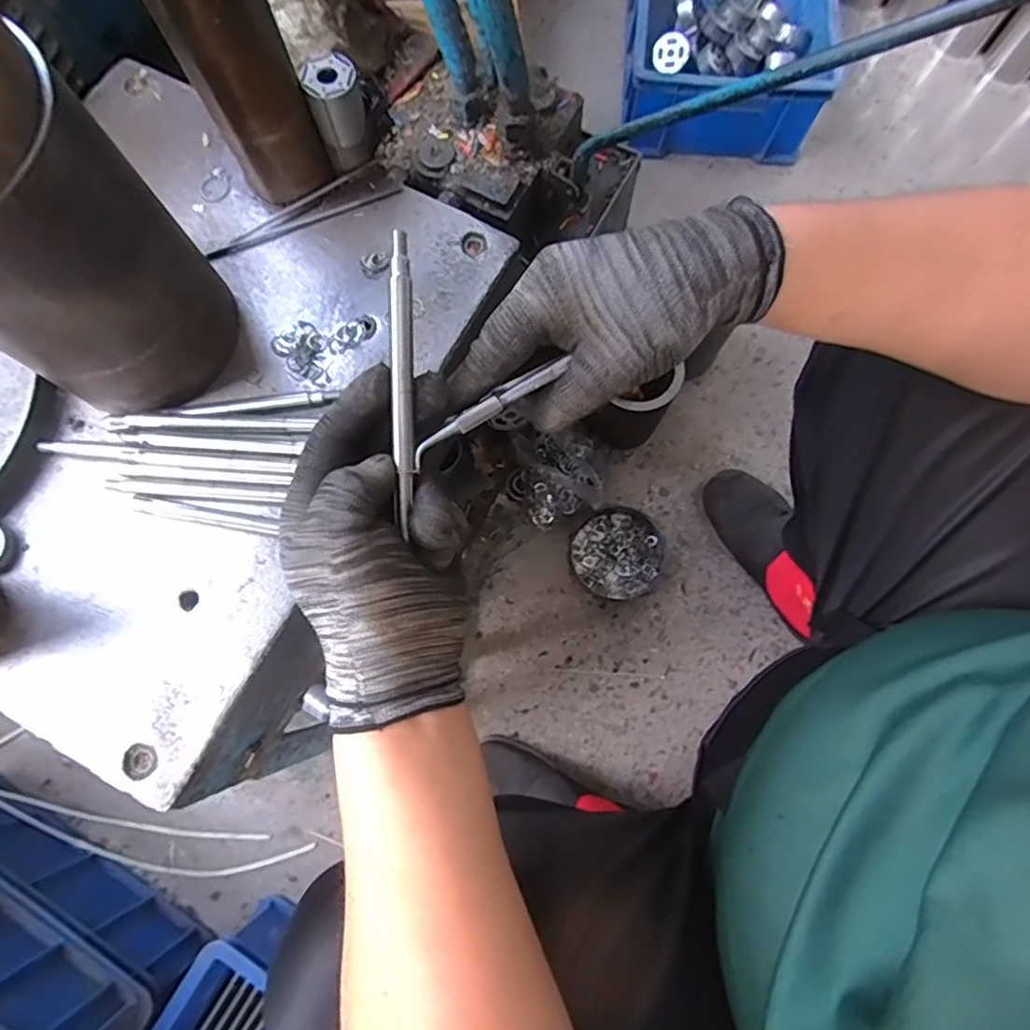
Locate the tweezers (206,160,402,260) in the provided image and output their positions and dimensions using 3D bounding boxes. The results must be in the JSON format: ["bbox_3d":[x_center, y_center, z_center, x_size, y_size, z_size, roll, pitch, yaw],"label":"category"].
[{"bbox_3d":[-0.162,-0.232,0.464,0.148,0.011,0.027,-22,77,-4],"label":"tweezers"}]

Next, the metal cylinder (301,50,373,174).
[{"bbox_3d":[-0.126,-0.290,0.443,0.036,0.065,0.031,-19,77,-3],"label":"metal cylinder"}]

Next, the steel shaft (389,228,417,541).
[{"bbox_3d":[-0.056,-0.067,0.306,0.010,0.008,0.141,-1,96,1],"label":"steel shaft"}]

